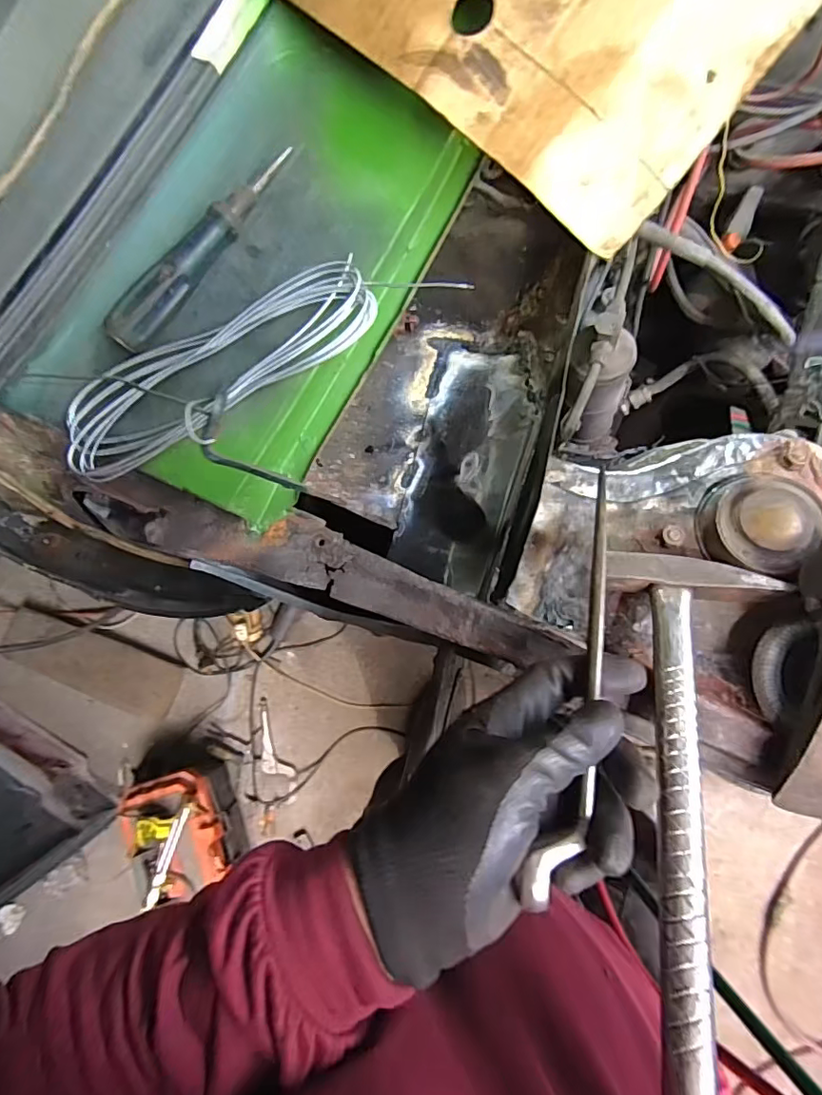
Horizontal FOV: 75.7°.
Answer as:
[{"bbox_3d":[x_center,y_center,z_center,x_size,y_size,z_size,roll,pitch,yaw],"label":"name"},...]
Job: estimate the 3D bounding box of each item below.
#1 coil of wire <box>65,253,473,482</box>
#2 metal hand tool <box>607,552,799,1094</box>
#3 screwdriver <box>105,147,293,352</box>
[{"bbox_3d":[-0.101,-0.123,0.334,0.253,0.034,0.073,-26,82,2],"label":"coil of wire"},{"bbox_3d":[0.152,0.128,0.282,0.093,0.022,0.272,11,63,5],"label":"metal hand tool"},{"bbox_3d":[-0.128,-0.183,0.324,0.020,0.021,0.150,40,89,8],"label":"screwdriver"}]

